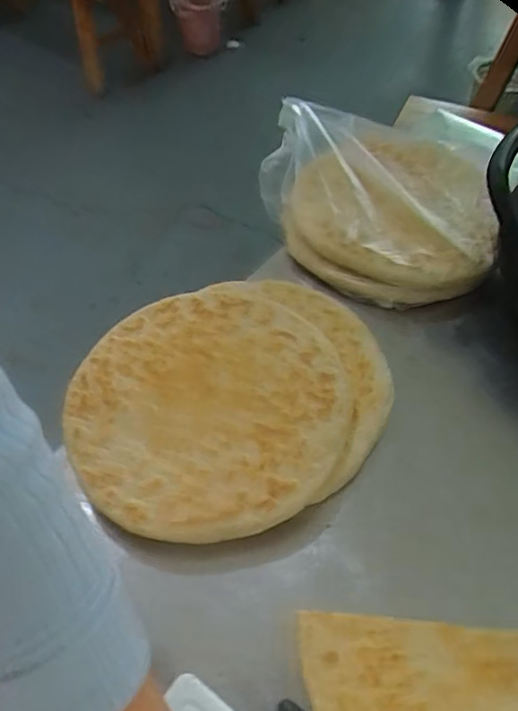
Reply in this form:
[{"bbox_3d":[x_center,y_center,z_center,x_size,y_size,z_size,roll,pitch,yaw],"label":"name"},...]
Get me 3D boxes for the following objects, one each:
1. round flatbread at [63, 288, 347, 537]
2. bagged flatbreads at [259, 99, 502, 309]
[{"bbox_3d":[-0.046,0.046,0.520,0.244,0.027,0.241,-1,54,1],"label":"round flatbread"},{"bbox_3d":[0.130,-0.175,0.633,0.252,0.086,0.214,6,54,6],"label":"bagged flatbreads"}]

